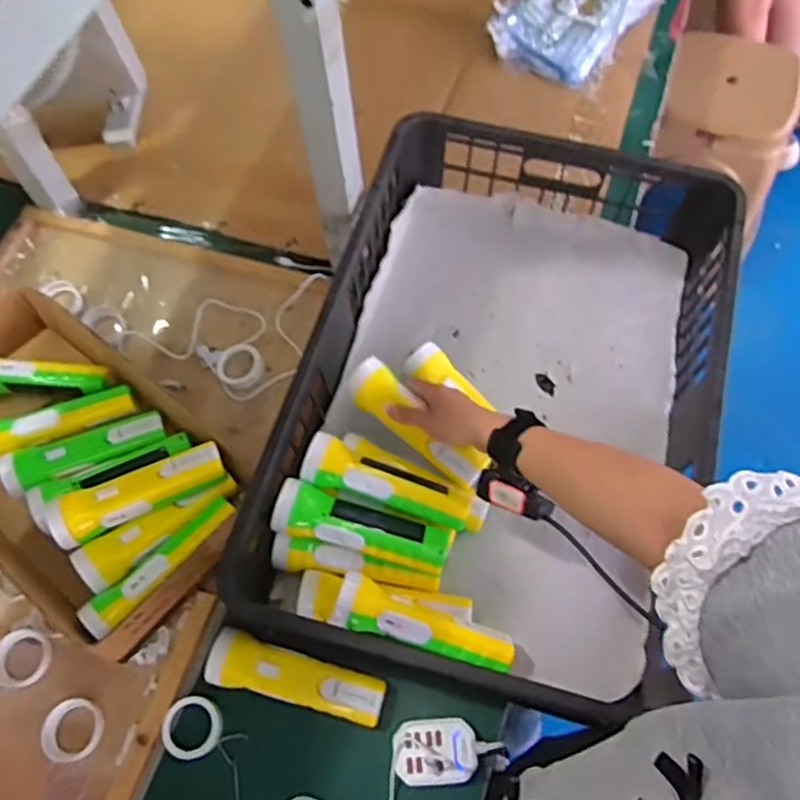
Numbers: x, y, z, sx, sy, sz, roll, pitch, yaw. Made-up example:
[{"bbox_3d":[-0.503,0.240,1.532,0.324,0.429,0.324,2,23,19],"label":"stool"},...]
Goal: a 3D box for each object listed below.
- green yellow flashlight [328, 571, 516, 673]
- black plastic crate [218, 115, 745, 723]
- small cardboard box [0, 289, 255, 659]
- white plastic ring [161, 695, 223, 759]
[{"bbox_3d":[0.017,0.203,0.607,0.176,0.046,0.047,15,66,10],"label":"green yellow flashlight"},{"bbox_3d":[0.115,-0.027,0.724,0.391,0.153,0.604,16,67,11],"label":"black plastic crate"},{"bbox_3d":[-0.357,0.056,0.723,0.432,0.089,0.223,36,72,18],"label":"small cardboard box"},{"bbox_3d":[-0.197,0.310,0.636,0.054,0.007,0.054,-1,64,3],"label":"white plastic ring"}]

